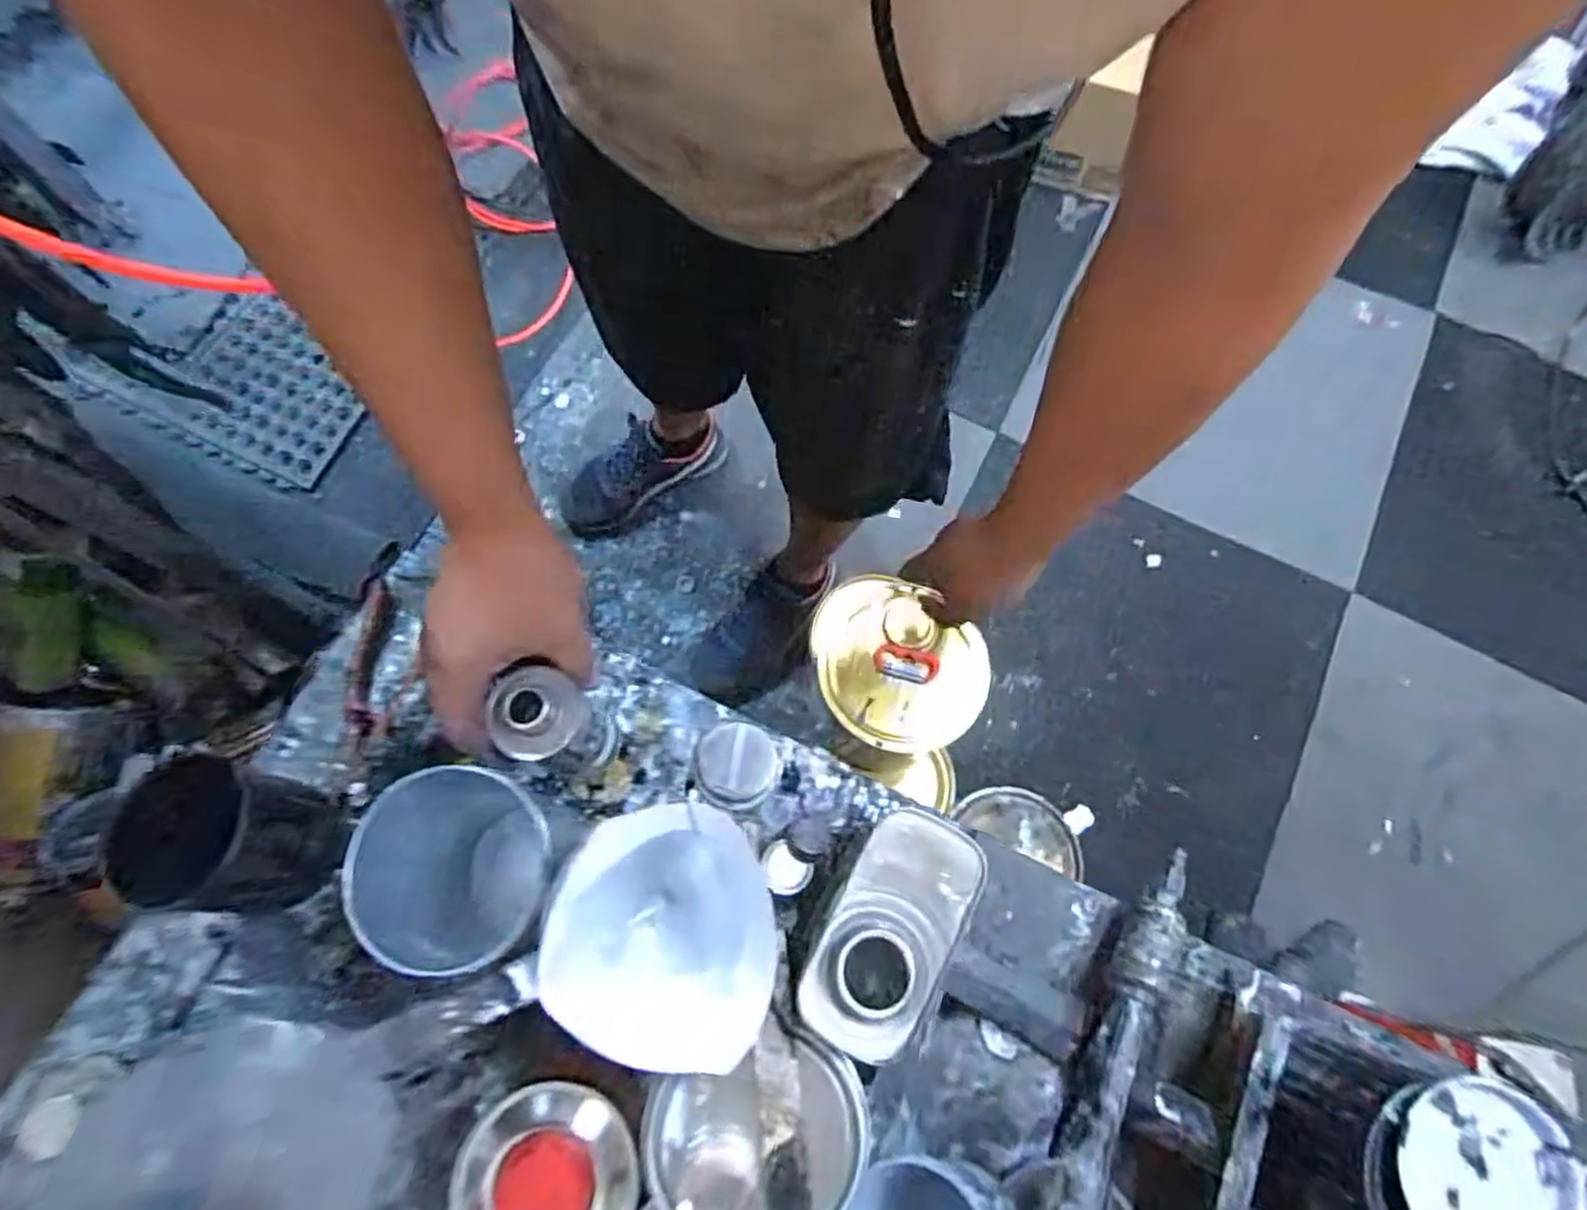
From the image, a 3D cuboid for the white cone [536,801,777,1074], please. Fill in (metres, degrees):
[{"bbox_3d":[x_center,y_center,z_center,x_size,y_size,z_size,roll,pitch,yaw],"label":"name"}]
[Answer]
[{"bbox_3d":[-0.064,0.167,0.403,0.108,0.073,0.116,11,74,1],"label":"white cone"}]

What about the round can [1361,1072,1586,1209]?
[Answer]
[{"bbox_3d":[0.344,0.297,0.387,0.103,0.023,0.097,1,74,-2],"label":"round can"}]

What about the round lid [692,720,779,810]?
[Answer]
[{"bbox_3d":[-0.043,0.116,0.558,0.059,0.013,0.060,1,74,-2],"label":"round lid"}]

